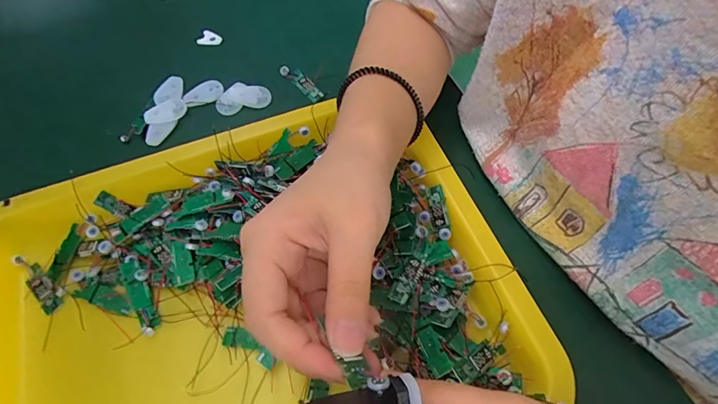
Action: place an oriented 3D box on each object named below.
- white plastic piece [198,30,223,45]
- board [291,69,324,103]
[{"bbox_3d":[-0.148,-0.162,0.422,0.023,0.009,0.014,-9,60,-3],"label":"white plastic piece"},{"bbox_3d":[-0.048,-0.106,0.386,0.012,0.005,0.038,-35,64,-17],"label":"board"}]

